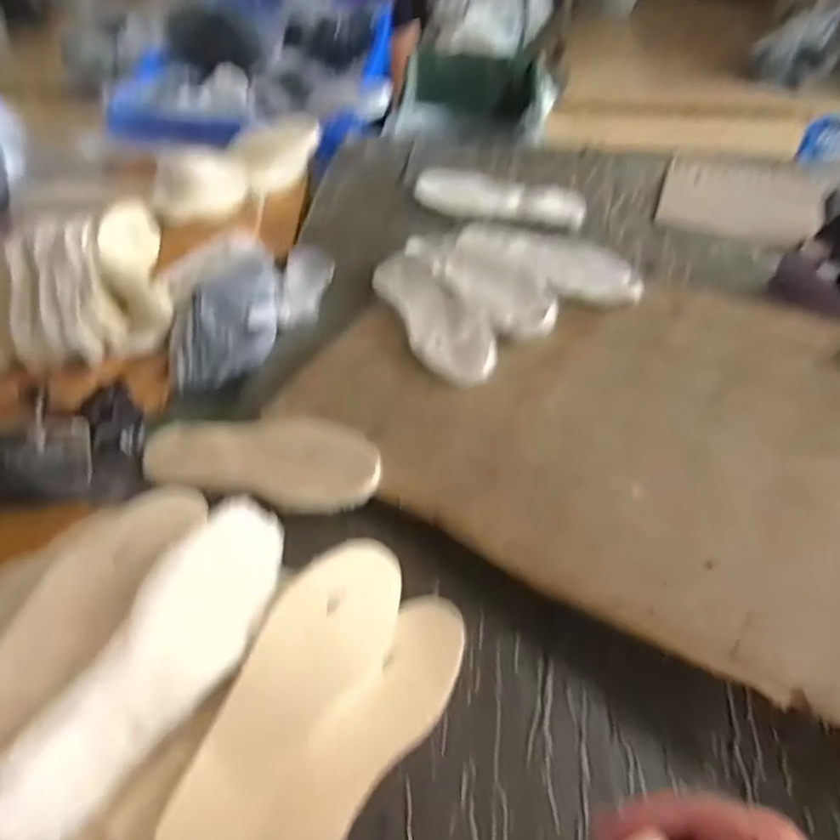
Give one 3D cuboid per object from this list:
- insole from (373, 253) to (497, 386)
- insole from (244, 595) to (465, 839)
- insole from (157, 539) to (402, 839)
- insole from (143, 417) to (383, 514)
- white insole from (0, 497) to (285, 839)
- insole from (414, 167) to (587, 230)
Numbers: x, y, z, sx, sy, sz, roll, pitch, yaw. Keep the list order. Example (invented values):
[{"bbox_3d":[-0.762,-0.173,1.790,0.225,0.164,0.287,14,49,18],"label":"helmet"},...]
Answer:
[{"bbox_3d":[0.012,-0.145,0.833,0.093,0.017,0.279,-23,53,-16],"label":"insole"},{"bbox_3d":[-0.048,0.275,0.530,0.074,0.013,0.277,44,58,-4],"label":"insole"},{"bbox_3d":[-0.103,0.225,0.508,0.100,0.012,0.273,38,64,-12],"label":"insole"},{"bbox_3d":[-0.181,0.039,0.690,0.274,0.030,0.101,9,51,9],"label":"insole"},{"bbox_3d":[-0.190,0.178,0.468,0.088,0.014,0.276,41,50,-12],"label":"white insole"},{"bbox_3d":[0.131,-0.371,1.033,0.278,0.022,0.118,15,53,14],"label":"insole"}]

